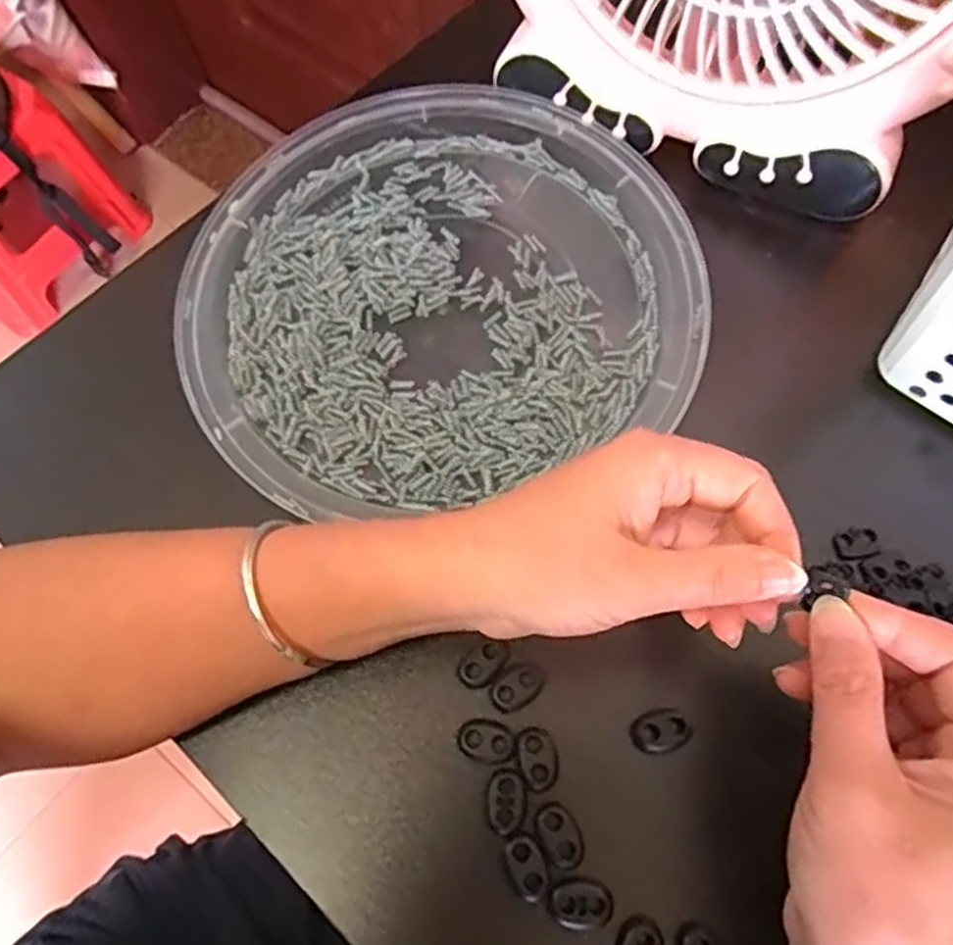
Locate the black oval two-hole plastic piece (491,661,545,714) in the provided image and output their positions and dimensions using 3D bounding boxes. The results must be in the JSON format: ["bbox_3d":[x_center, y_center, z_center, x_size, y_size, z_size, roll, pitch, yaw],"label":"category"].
[{"bbox_3d":[0.016,0.084,0.293,0.022,0.005,0.015,-42,73,-13],"label":"black oval two-hole plastic piece"}]

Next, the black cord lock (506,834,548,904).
[{"bbox_3d":[0.018,0.142,0.269,0.013,0.004,0.022,-22,69,-6],"label":"black cord lock"}]

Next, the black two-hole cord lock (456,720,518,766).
[{"bbox_3d":[0.004,0.103,0.287,0.021,0.005,0.015,13,69,7],"label":"black two-hole cord lock"}]

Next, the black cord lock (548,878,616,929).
[{"bbox_3d":[0.037,0.153,0.265,0.022,0.007,0.015,-1,68,2],"label":"black cord lock"}]

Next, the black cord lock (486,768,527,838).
[{"bbox_3d":[0.011,0.122,0.278,0.014,0.006,0.023,5,69,4],"label":"black cord lock"}]

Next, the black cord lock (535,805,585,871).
[{"bbox_3d":[0.031,0.133,0.274,0.014,0.006,0.022,-30,70,-9],"label":"black cord lock"}]

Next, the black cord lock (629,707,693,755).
[{"bbox_3d":[0.071,0.099,0.288,0.022,0.007,0.016,-13,68,-3],"label":"black cord lock"}]

